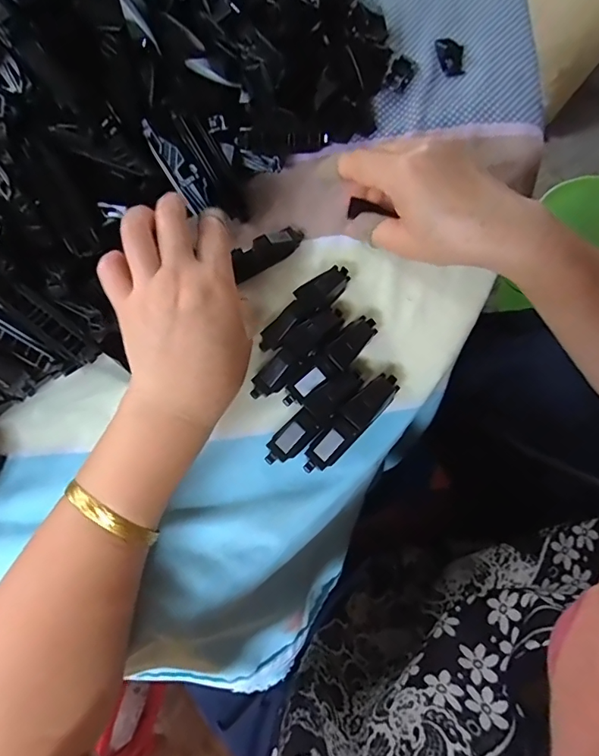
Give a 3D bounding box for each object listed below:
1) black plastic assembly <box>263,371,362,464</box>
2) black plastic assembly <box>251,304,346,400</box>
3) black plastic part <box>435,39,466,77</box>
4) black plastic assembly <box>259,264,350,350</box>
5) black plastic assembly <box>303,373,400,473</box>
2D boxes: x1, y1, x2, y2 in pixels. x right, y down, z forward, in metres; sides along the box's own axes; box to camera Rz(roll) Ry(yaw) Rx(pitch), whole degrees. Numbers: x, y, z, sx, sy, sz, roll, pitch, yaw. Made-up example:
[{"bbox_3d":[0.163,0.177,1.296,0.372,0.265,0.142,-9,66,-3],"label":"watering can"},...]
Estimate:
[{"bbox_3d":[0.011,0.023,0.296,0.080,0.020,0.019,-40,77,-14],"label":"black plastic assembly"},{"bbox_3d":[-0.001,-0.018,0.310,0.022,0.015,0.079,42,75,12],"label":"black plastic assembly"},{"bbox_3d":[0.131,-0.277,0.403,0.019,0.011,0.038,-16,72,-7],"label":"black plastic part"},{"bbox_3d":[0.005,-0.049,0.320,0.019,0.019,0.080,42,75,12],"label":"black plastic assembly"},{"bbox_3d":[0.034,0.027,0.296,0.019,0.019,0.079,43,75,12],"label":"black plastic assembly"}]

